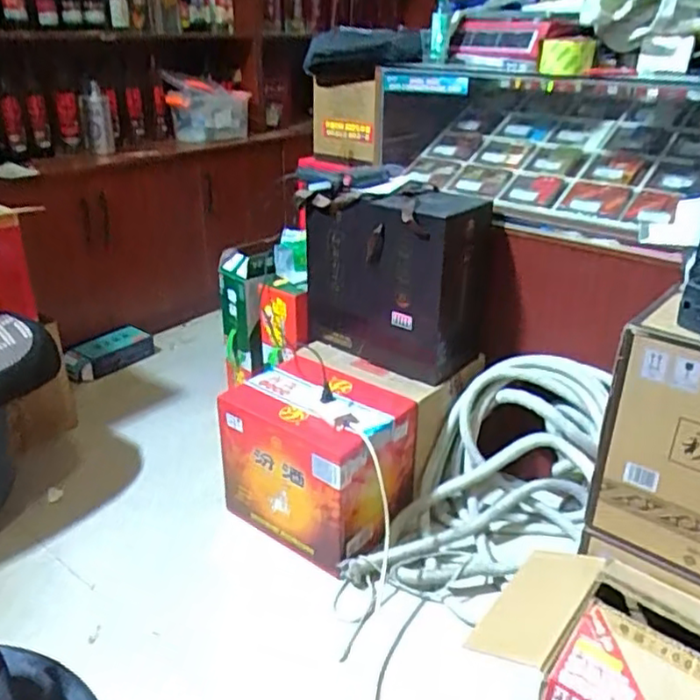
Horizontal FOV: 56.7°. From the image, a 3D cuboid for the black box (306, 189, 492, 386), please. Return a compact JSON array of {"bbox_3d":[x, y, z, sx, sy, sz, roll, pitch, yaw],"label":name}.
[{"bbox_3d":[0.101,-0.157,1.433,0.354,0.370,0.205,20,33,34],"label":"black box"}]

